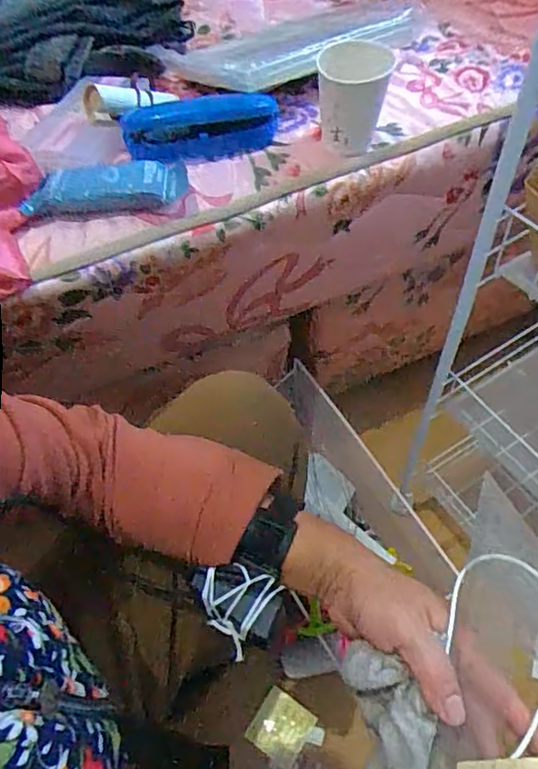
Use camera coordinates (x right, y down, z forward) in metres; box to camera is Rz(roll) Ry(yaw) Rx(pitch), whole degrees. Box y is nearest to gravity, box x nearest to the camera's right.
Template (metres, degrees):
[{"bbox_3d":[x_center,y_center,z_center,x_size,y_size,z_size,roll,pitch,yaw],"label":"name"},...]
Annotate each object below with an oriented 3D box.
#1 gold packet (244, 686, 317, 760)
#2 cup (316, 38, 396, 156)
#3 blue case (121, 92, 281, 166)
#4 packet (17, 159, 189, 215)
[{"bbox_3d":[0.014,0.435,0.722,0.067,0.014,0.068,28,60,21],"label":"gold packet"},{"bbox_3d":[0.080,-0.275,0.543,0.063,0.085,0.067,3,54,6],"label":"cup"},{"bbox_3d":[-0.070,-0.262,0.580,0.155,0.040,0.066,-16,54,-8],"label":"blue case"},{"bbox_3d":[-0.152,-0.187,0.535,0.147,0.019,0.052,-5,54,0],"label":"packet"}]

